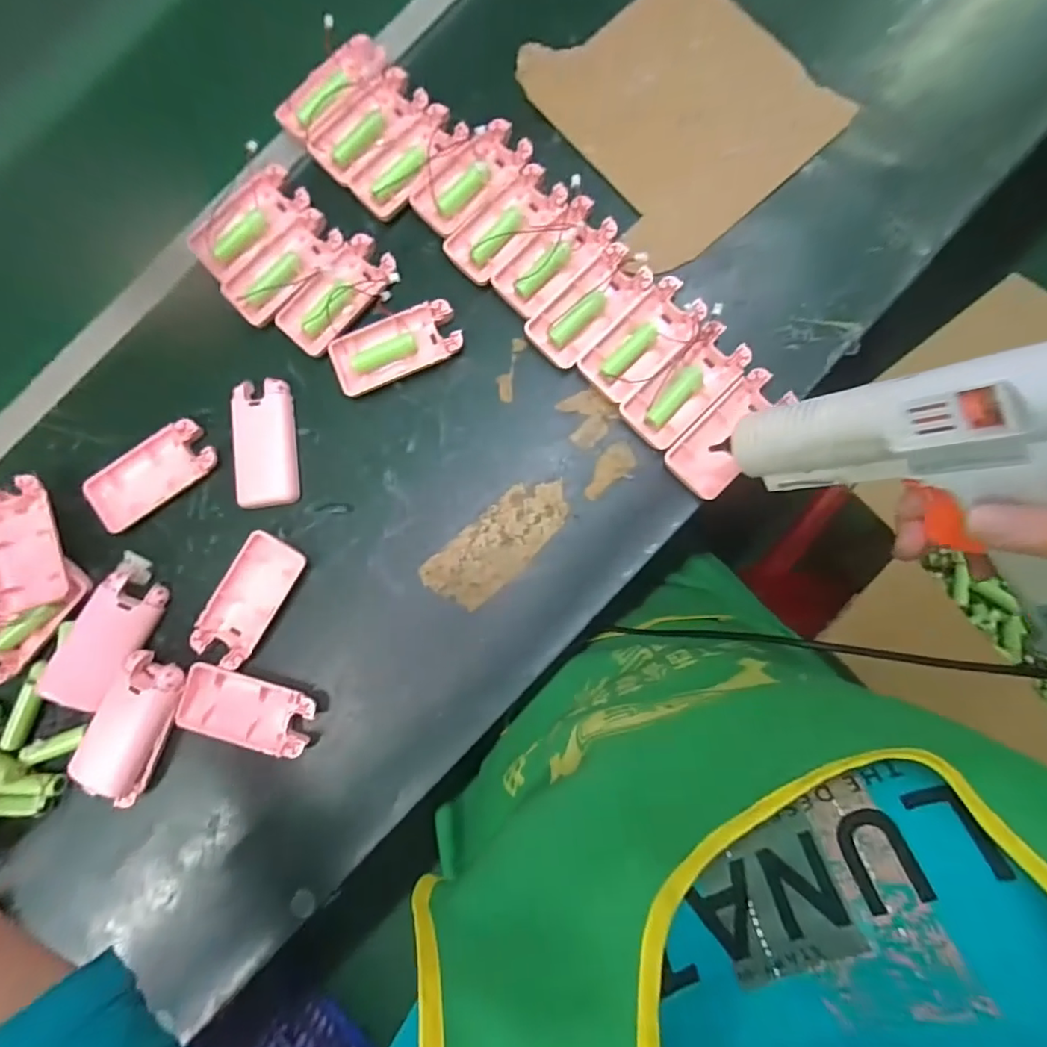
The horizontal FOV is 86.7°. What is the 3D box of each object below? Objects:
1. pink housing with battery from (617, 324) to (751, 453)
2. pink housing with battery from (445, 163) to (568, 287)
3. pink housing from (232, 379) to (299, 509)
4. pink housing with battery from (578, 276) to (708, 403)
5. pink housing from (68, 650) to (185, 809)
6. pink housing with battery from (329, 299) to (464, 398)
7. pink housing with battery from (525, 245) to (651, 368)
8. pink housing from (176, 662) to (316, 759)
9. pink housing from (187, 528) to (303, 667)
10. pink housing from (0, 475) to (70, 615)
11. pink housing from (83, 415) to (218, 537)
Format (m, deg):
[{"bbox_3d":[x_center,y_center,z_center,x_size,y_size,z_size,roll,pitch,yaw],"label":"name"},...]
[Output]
[{"bbox_3d":[0.117,-0.098,0.398,0.094,0.011,0.044,-44,84,0],"label":"pink housing with battery"},{"bbox_3d":[-0.011,-0.223,0.416,0.094,0.013,0.048,-40,84,0],"label":"pink housing with battery"},{"bbox_3d":[-0.192,-0.059,0.412,0.043,0.014,0.093,-5,85,3],"label":"pink housing"},{"bbox_3d":[0.088,-0.132,0.401,0.046,0.013,0.093,45,89,6],"label":"pink housing with battery"},{"bbox_3d":[-0.275,0.142,0.387,0.047,0.017,0.100,25,88,5],"label":"pink housing"},{"bbox_3d":[-0.094,-0.131,0.415,0.094,0.015,0.044,-24,84,2],"label":"pink housing with battery"},{"bbox_3d":[0.047,-0.158,0.403,0.045,0.014,0.092,44,89,6],"label":"pink housing with battery"},{"bbox_3d":[-0.196,0.133,0.397,0.094,0.018,0.044,15,87,5],"label":"pink housing"},{"bbox_3d":[-0.199,0.054,0.402,0.047,0.014,0.093,29,88,6],"label":"pink housing"},{"bbox_3d":[-0.361,0.015,0.399,0.045,0.012,0.092,-15,86,-18],"label":"pink housing"},{"bbox_3d":[-0.278,-0.036,0.417,0.097,0.016,0.047,-36,84,0],"label":"pink housing"}]

